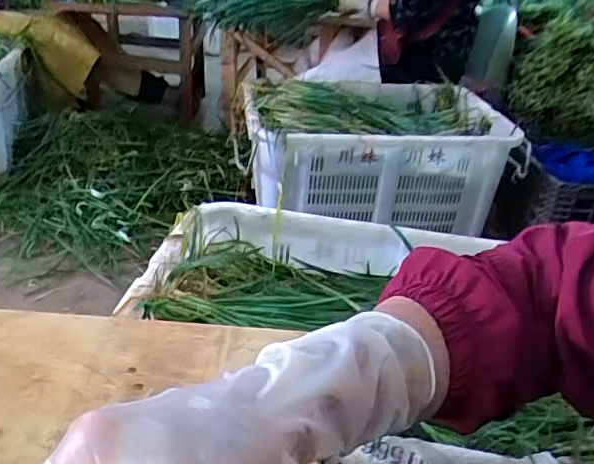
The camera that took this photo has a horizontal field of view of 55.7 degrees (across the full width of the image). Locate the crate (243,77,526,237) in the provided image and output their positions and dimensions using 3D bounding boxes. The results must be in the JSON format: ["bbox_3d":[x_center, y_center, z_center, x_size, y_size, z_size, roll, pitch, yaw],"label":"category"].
[{"bbox_3d":[0.180,-0.187,1.431,0.605,0.262,0.373,-2,30,-10],"label":"crate"}]

